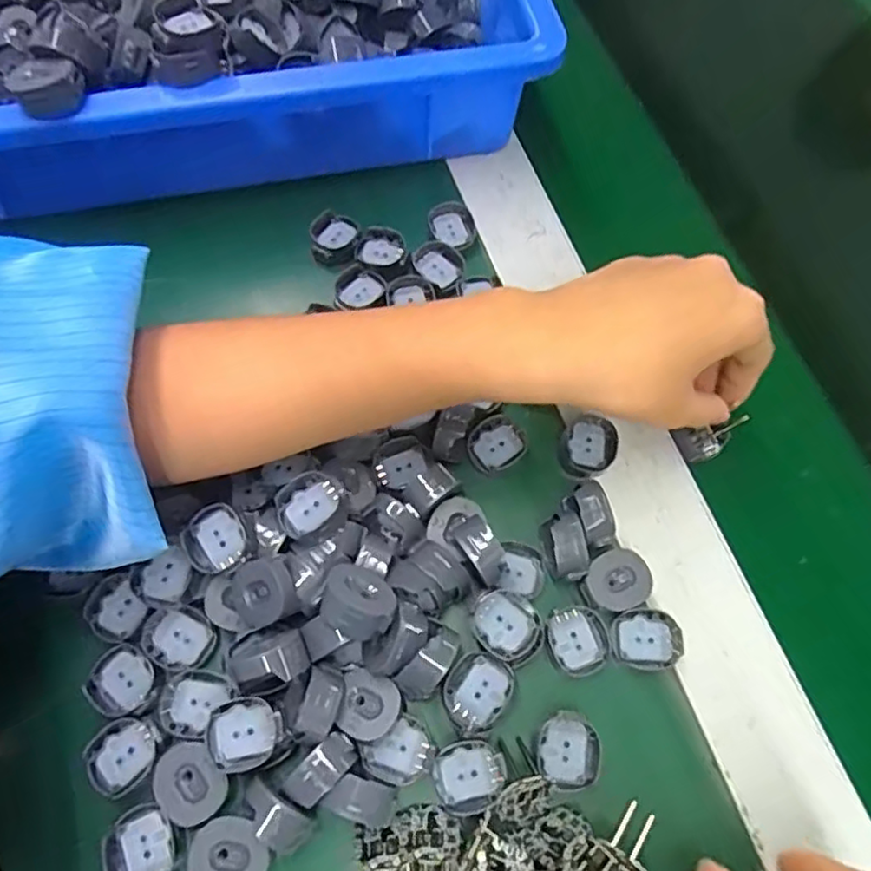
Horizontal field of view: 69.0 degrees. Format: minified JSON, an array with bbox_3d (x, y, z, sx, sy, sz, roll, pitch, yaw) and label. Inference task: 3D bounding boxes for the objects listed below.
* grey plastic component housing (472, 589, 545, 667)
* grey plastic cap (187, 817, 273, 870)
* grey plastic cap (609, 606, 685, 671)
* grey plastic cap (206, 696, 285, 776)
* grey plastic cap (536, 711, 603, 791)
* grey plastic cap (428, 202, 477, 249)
[{"bbox_3d":[0.030,0.079,0.261,0.031,0.016,0.026,30,69,10],"label":"grey plastic component housing"},{"bbox_3d":[-0.075,0.155,0.233,0.029,0.011,0.024,5,67,-1],"label":"grey plastic cap"},{"bbox_3d":[0.090,0.087,0.270,0.028,0.009,0.024,2,67,-2],"label":"grey plastic cap"},{"bbox_3d":[-0.072,0.114,0.244,0.028,0.014,0.025,-22,70,-12],"label":"grey plastic cap"},{"bbox_3d":[0.053,0.127,0.256,0.025,0.012,0.026,12,67,2],"label":"grey plastic cap"},{"bbox_3d":[0.010,-0.116,0.350,0.024,0.006,0.027,-14,68,-9],"label":"grey plastic cap"}]

